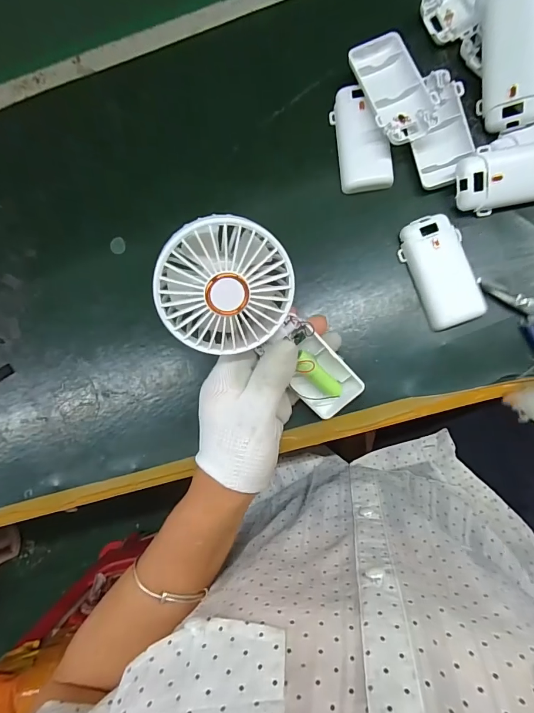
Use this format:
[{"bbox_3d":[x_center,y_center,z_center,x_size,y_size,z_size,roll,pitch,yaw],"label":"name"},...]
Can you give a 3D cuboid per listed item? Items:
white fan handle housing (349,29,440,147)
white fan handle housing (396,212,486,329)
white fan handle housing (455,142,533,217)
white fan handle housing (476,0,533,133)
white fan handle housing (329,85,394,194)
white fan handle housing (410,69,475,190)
[{"bbox_3d":[0.108,-0.227,0.321,0.049,0.018,0.098,-24,82,5],"label":"white fan handle housing"},{"bbox_3d":[0.147,-0.072,0.313,0.046,0.013,0.093,-19,83,5],"label":"white fan handle housing"},{"bbox_3d":[0.202,-0.148,0.303,0.091,0.027,0.045,-10,84,6],"label":"white fan handle housing"},{"bbox_3d":[0.198,-0.236,0.298,0.042,0.030,0.093,-12,111,6],"label":"white fan handle housing"},{"bbox_3d":[0.083,-0.191,0.328,0.044,0.018,0.089,-9,84,6],"label":"white fan handle housing"},{"bbox_3d":[0.147,-0.192,0.317,0.042,0.020,0.095,-8,84,7],"label":"white fan handle housing"}]

